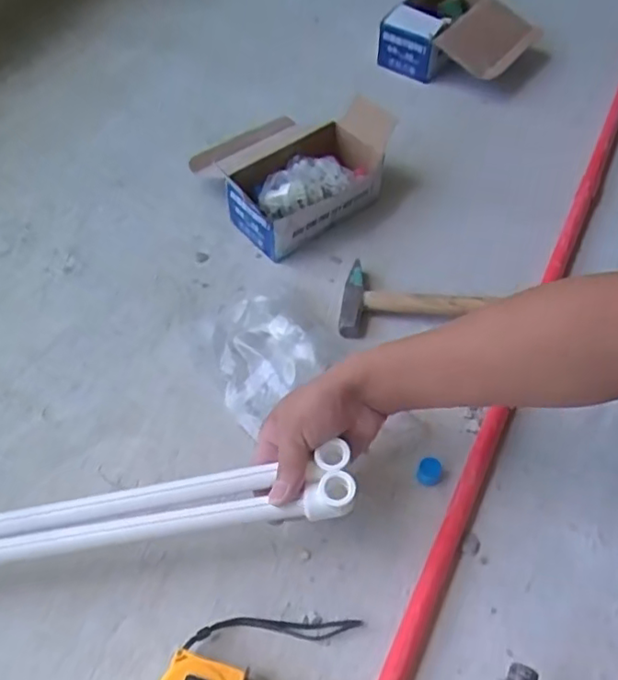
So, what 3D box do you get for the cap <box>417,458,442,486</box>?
[{"bbox_3d":[0.116,0.128,0.593,0.021,0.022,0.020,-1,54,1],"label":"cap"}]

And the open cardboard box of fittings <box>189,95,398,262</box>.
[{"bbox_3d":[-0.029,-0.235,0.813,0.227,0.082,0.229,33,62,23],"label":"open cardboard box of fittings"}]

